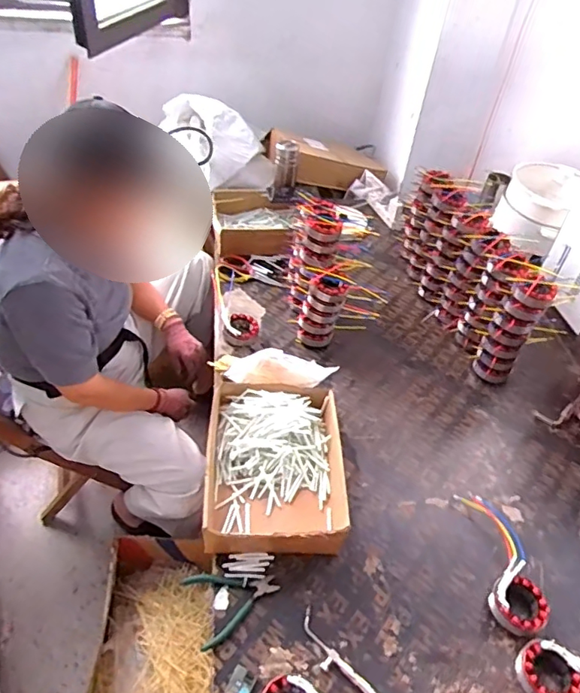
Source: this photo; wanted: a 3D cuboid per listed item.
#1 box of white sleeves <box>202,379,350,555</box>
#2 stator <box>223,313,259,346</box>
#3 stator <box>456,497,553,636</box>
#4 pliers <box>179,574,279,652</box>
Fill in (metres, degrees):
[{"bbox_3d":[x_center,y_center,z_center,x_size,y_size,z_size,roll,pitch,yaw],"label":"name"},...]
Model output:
[{"bbox_3d":[-0.031,0.225,0.997,0.254,0.088,0.345,3,44,-4],"label":"box of white sleeves"},{"bbox_3d":[-0.118,-0.038,1.276,0.073,0.044,0.077,4,44,-3],"label":"stator"},{"bbox_3d":[0.383,0.373,0.922,0.104,0.046,0.247,-1,44,-8],"label":"stator"},{"bbox_3d":[-0.088,0.403,0.839,0.142,0.022,0.107,-14,48,-20],"label":"pliers"}]

